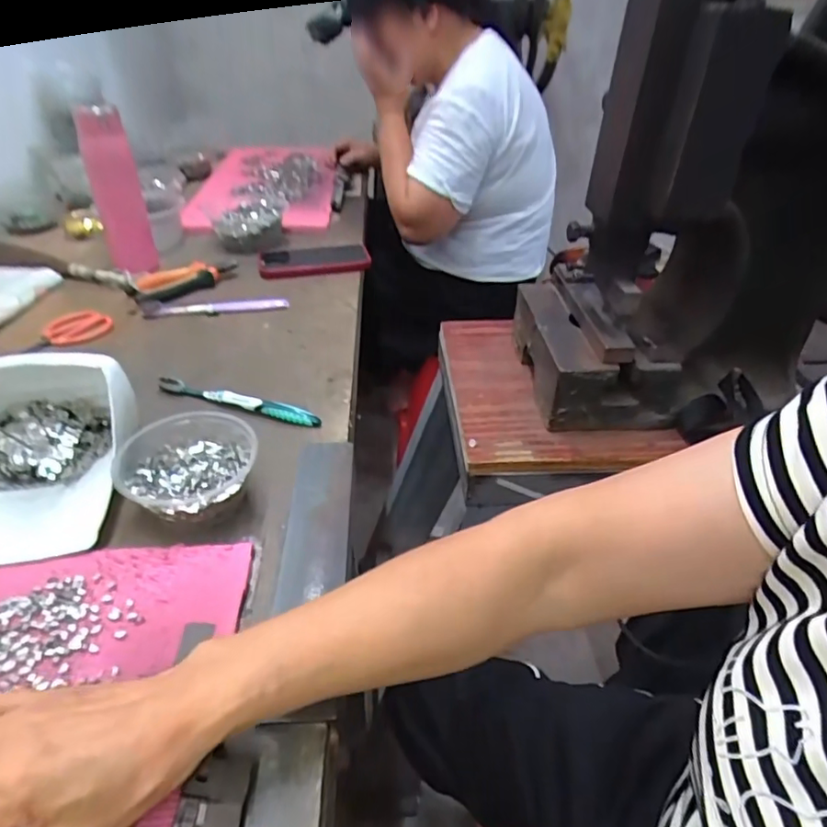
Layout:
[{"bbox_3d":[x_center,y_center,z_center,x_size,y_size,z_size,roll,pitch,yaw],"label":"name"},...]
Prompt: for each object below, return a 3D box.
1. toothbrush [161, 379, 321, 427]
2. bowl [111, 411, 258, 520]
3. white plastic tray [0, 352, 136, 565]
[{"bbox_3d":[-0.182,-0.015,0.569,0.185,0.015,0.011,14,39,13],"label":"toothbrush"},{"bbox_3d":[-0.181,0.048,0.456,0.107,0.048,0.098,-15,41,-23],"label":"bowl"},{"bbox_3d":[-0.318,0.021,0.451,0.162,0.081,0.183,-8,39,-15],"label":"white plastic tray"}]

